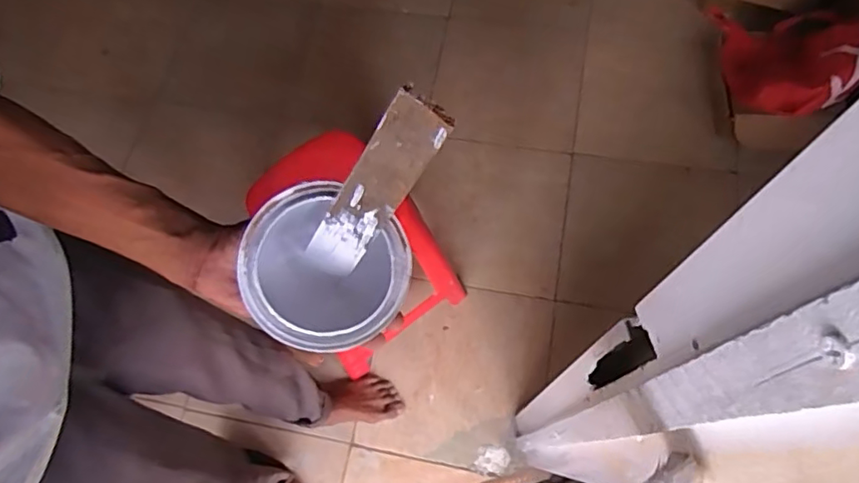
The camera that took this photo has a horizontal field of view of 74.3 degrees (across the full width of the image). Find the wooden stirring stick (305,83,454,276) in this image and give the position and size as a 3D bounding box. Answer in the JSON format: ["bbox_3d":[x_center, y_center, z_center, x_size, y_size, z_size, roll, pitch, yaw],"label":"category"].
[{"bbox_3d":[-0.036,-0.026,0.339,0.034,0.152,0.004,38,43,-2],"label":"wooden stirring stick"}]

